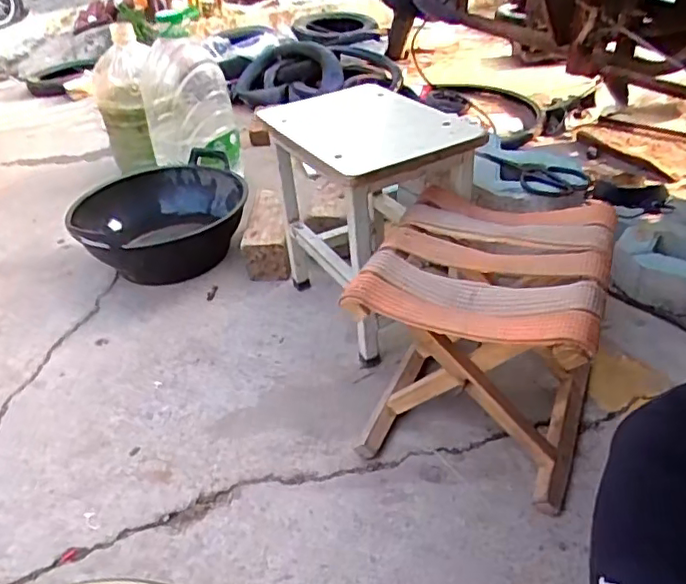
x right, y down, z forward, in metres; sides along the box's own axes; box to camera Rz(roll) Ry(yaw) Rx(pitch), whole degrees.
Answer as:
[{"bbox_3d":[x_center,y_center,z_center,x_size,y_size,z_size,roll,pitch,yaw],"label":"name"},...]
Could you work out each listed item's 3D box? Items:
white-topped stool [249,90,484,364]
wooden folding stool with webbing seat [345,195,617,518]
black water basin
[{"bbox_3d":[0.063,-0.131,1.019,0.280,0.370,0.294,-19,38,-19],"label":"white-topped stool"},{"bbox_3d":[0.194,0.056,0.809,0.283,0.283,0.303,11,41,22],"label":"wooden folding stool with webbing seat"},{"bbox_3d":[-0.385,-0.154,1.279,0.364,0.145,0.286,-25,41,-22],"label":"black water basin"}]

